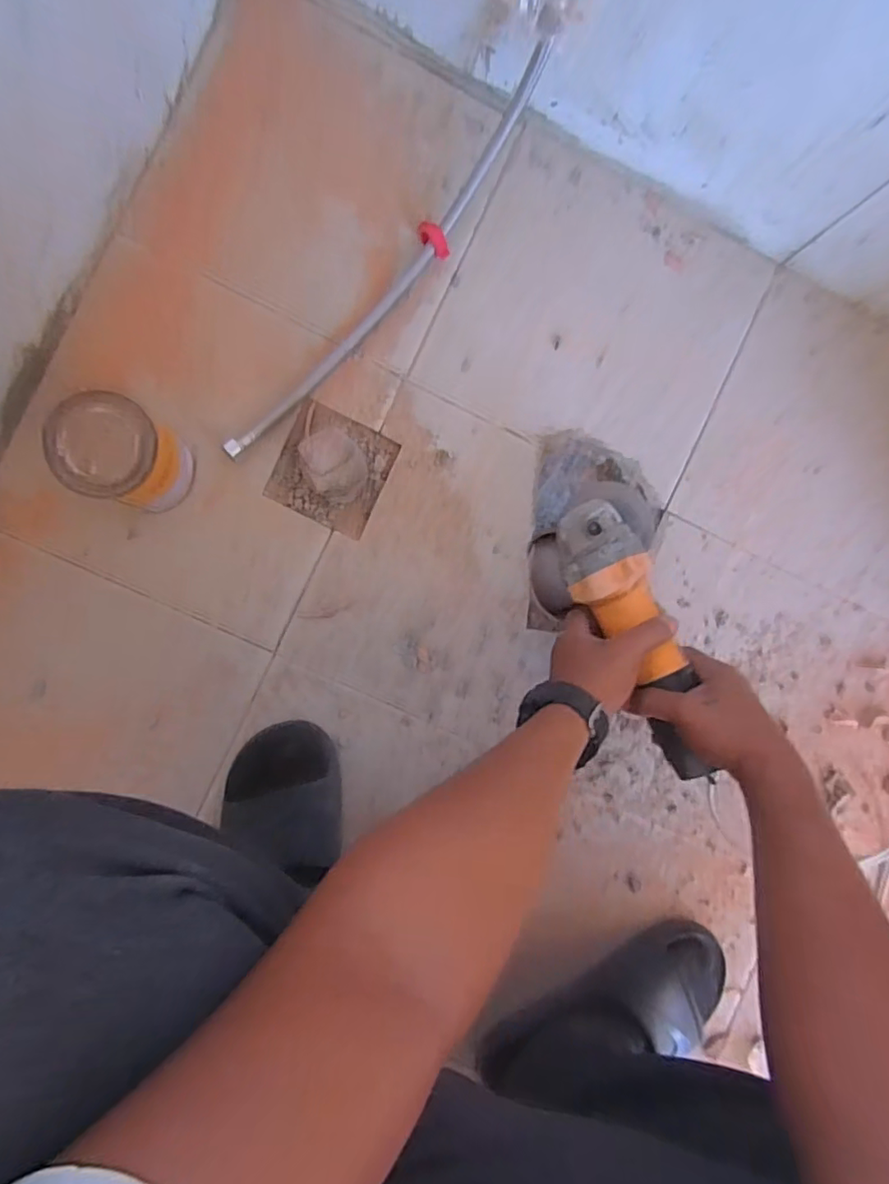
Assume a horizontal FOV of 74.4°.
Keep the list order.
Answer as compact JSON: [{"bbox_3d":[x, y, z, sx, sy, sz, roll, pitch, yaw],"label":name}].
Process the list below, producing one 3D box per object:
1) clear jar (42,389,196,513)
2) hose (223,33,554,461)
[{"bbox_3d":[-0.268,-0.114,0.496,0.079,0.101,0.077,0,91,-7],"label":"clear jar"},{"bbox_3d":[-0.054,-0.279,0.513,0.025,0.113,0.411,41,86,-6],"label":"hose"}]

